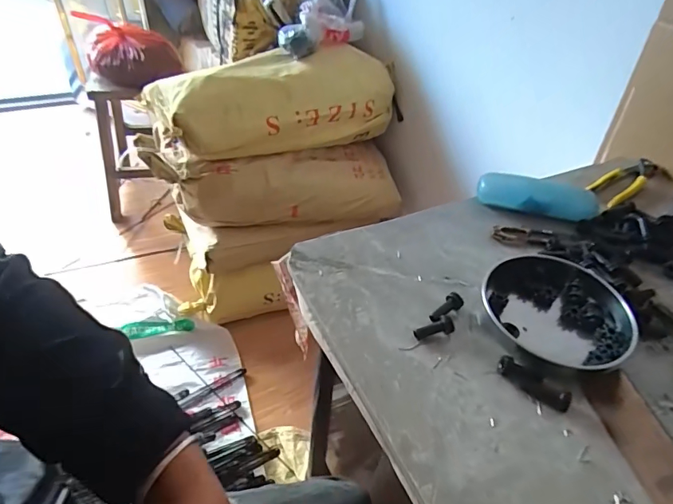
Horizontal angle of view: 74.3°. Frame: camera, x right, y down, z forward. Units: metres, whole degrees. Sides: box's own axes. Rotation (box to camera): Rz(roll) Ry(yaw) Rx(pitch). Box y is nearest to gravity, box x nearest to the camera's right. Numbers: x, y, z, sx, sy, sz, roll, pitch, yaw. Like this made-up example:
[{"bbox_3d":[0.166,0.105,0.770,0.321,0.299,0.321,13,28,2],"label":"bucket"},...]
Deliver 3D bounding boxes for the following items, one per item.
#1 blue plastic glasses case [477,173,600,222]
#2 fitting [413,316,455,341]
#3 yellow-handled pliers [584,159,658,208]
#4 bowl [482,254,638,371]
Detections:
[{"bbox_3d":[0.269,-0.075,0.582,0.160,0.033,0.045,9,43,3],"label":"blue plastic glasses case"},{"bbox_3d":[0.093,0.073,0.424,0.039,0.015,0.013,-8,45,-14],"label":"fitting"},{"bbox_3d":[0.422,-0.108,0.650,0.176,0.010,0.047,-29,53,-32],"label":"yellow-handled pliers"},{"bbox_3d":[0.220,0.055,0.444,0.135,0.031,0.126,3,43,-3],"label":"bowl"}]

